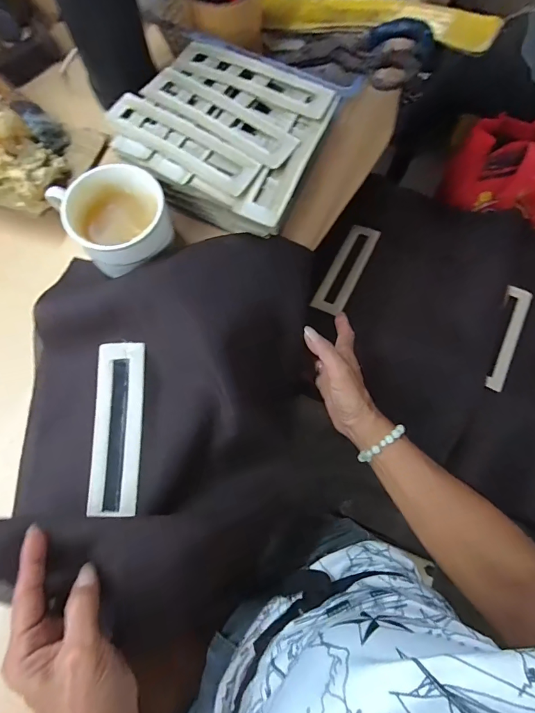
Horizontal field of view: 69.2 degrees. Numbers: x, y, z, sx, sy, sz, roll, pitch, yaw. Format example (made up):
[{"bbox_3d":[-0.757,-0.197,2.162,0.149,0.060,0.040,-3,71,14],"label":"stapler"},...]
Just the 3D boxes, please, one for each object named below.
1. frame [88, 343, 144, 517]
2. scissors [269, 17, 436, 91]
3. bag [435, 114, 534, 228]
[{"bbox_3d":[-0.131,0.059,0.335,0.042,0.009,0.145,-1,74,-2],"label":"frame"},{"bbox_3d":[0.077,-0.303,0.388,0.161,0.020,0.064,20,74,23],"label":"scissors"},{"bbox_3d":[0.419,-0.300,0.640,0.244,0.139,0.114,10,74,1],"label":"bag"}]

